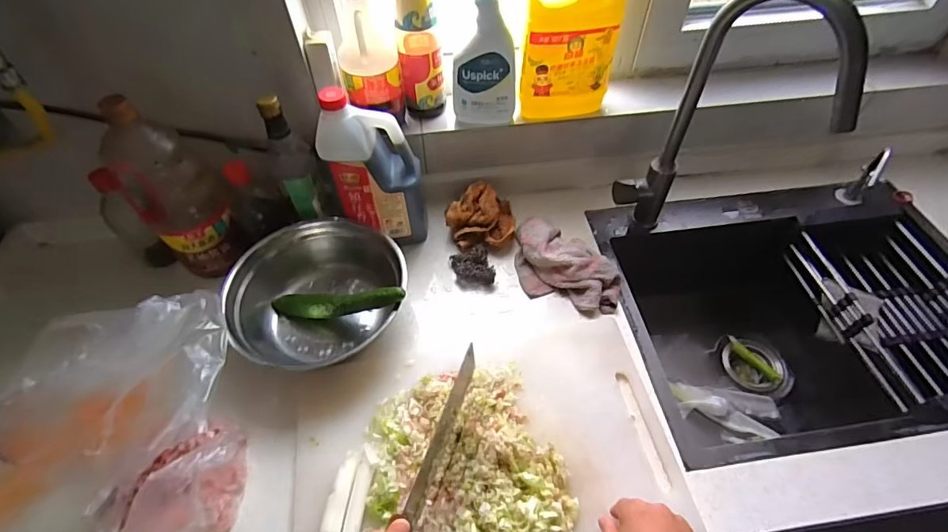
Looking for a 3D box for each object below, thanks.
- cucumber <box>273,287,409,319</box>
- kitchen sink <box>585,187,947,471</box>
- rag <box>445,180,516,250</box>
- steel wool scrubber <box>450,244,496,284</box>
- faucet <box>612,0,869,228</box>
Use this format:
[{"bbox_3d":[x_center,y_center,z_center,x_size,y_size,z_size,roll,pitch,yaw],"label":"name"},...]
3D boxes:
[{"bbox_3d":[-0.201,0.056,0.668,0.235,0.038,0.026,-7,50,24],"label":"cucumber"},{"bbox_3d":[0.544,0.118,0.860,0.614,0.290,0.476,-8,53,-4],"label":"kitchen sink"},{"bbox_3d":[0.016,-0.084,0.790,0.113,0.062,0.092,-34,59,-22],"label":"rag"},{"bbox_3d":[0.000,0.002,0.757,0.065,0.033,0.074,-14,54,-9],"label":"steel wool scrubber"},{"bbox_3d":[0.340,-0.166,0.647,0.238,0.419,0.056,36,62,25],"label":"faucet"}]

